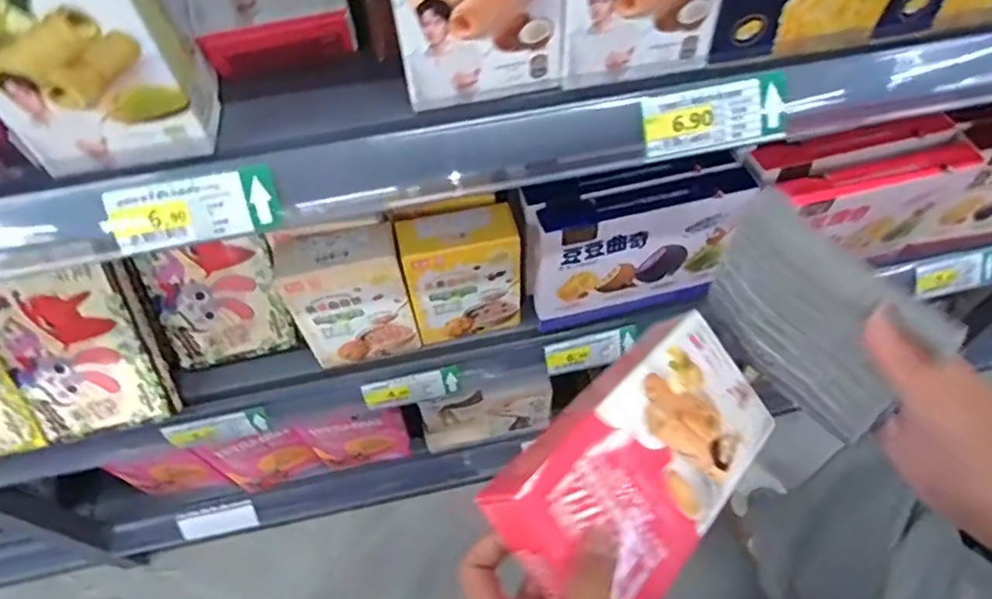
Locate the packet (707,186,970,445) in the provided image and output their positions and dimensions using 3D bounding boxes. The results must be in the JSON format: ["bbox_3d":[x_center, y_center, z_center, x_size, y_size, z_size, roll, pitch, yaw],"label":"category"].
[{"bbox_3d":[0.180,0.009,0.347,0.021,0.117,0.124,-33,60,-18],"label":"packet"}]

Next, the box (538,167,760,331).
[{"bbox_3d":[0.126,-0.038,0.533,0.179,0.132,0.037,-10,56,-4],"label":"box"}]

